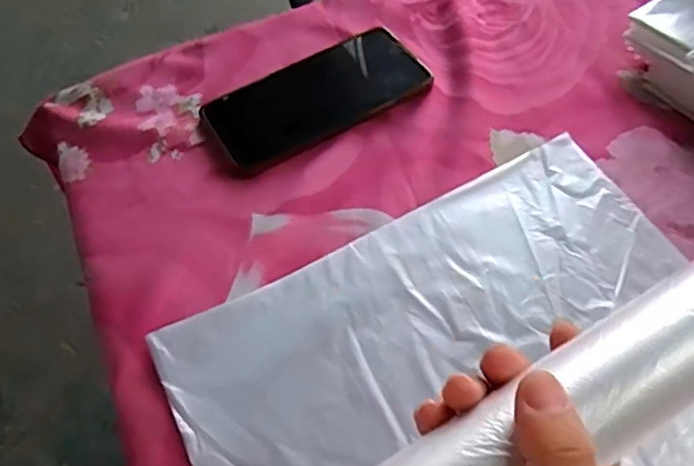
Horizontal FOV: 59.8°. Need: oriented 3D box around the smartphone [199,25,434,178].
[{"bbox_3d":[-0.025,-0.103,0.451,0.161,0.011,0.079,-28,61,-13],"label":"smartphone"}]

